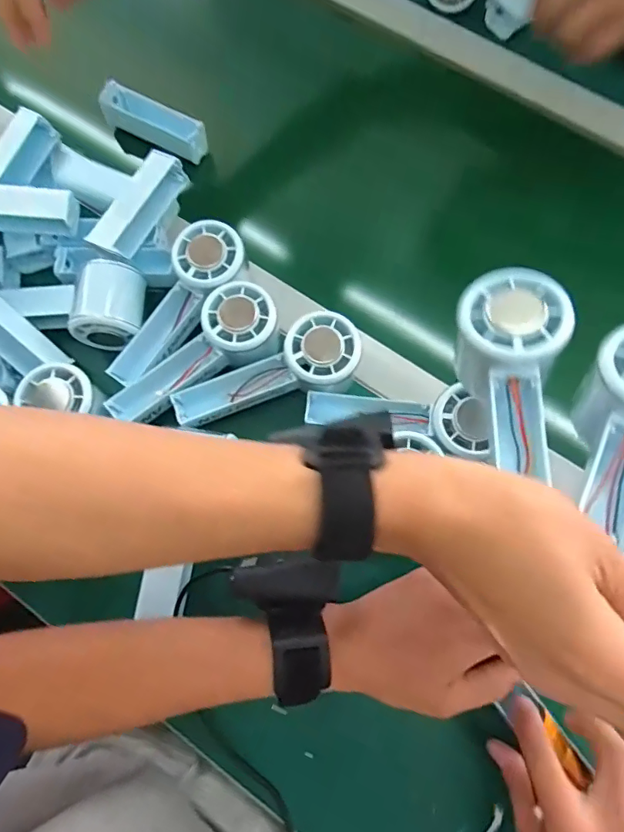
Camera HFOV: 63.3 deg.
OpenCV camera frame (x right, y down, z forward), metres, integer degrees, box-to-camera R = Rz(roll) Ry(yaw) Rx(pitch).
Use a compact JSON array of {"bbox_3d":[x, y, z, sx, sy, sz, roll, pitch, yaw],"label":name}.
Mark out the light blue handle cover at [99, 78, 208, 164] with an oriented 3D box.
[{"bbox_3d":[-0.153,-0.281,0.484,0.102,0.029,0.036,30,77,8],"label":"light blue handle cover"}]

